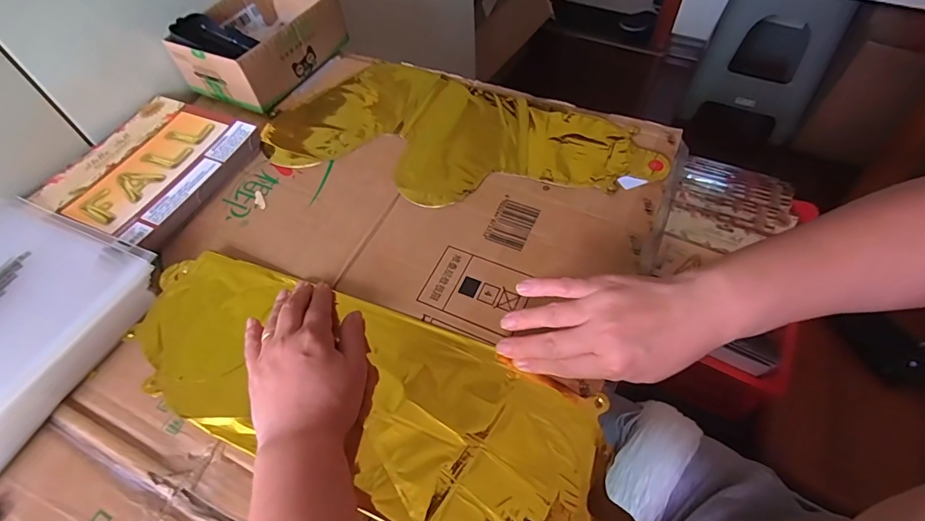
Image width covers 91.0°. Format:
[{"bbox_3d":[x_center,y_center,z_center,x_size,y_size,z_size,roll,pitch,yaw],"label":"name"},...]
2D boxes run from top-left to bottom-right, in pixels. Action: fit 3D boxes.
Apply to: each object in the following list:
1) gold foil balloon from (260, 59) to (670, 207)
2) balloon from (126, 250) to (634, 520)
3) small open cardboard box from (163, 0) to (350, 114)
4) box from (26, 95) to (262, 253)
[{"bbox_3d":[-0.005,-0.141,0.508,0.415,0.011,0.199,19,59,16],"label":"gold foil balloon"},{"bbox_3d":[-0.076,0.110,0.368,0.423,0.030,0.142,20,59,15],"label":"balloon"},{"bbox_3d":[-0.255,-0.282,0.579,0.140,0.069,0.184,22,60,18],"label":"small open cardboard box"},{"bbox_3d":[-0.342,-0.104,0.505,0.173,0.024,0.182,20,59,16],"label":"box"}]

